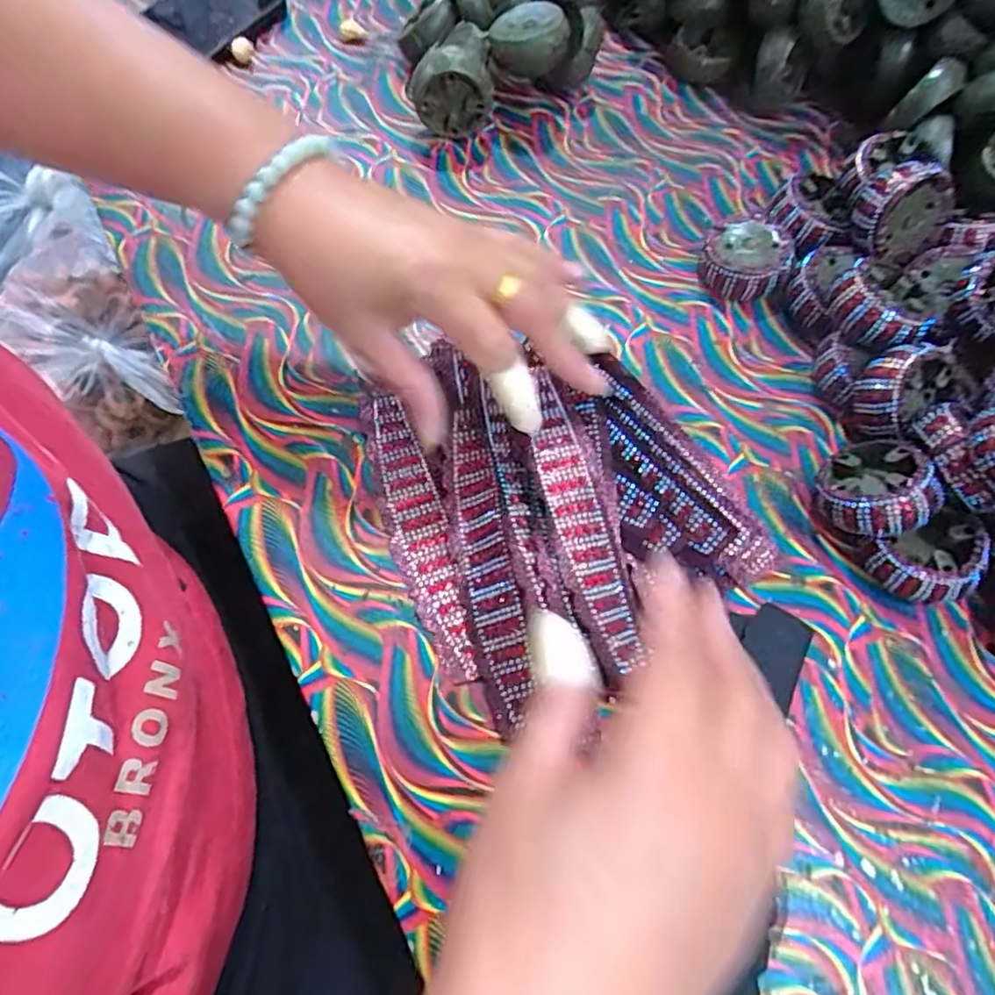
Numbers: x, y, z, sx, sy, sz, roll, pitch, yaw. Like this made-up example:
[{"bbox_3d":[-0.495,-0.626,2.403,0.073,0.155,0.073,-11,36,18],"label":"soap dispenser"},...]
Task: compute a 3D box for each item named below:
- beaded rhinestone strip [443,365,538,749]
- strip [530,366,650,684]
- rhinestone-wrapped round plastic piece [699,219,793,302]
[{"bbox_3d":[-0.008,0.018,0.304,0.028,0.005,0.175,-19,68,20],"label":"beaded rhinestone strip"},{"bbox_3d":[0.039,0.011,0.300,0.030,0.004,0.144,-7,72,-23],"label":"strip"},{"bbox_3d":[0.153,-0.147,0.395,0.050,0.023,0.051,1,64,-3],"label":"rhinestone-wrapped round plastic piece"}]

